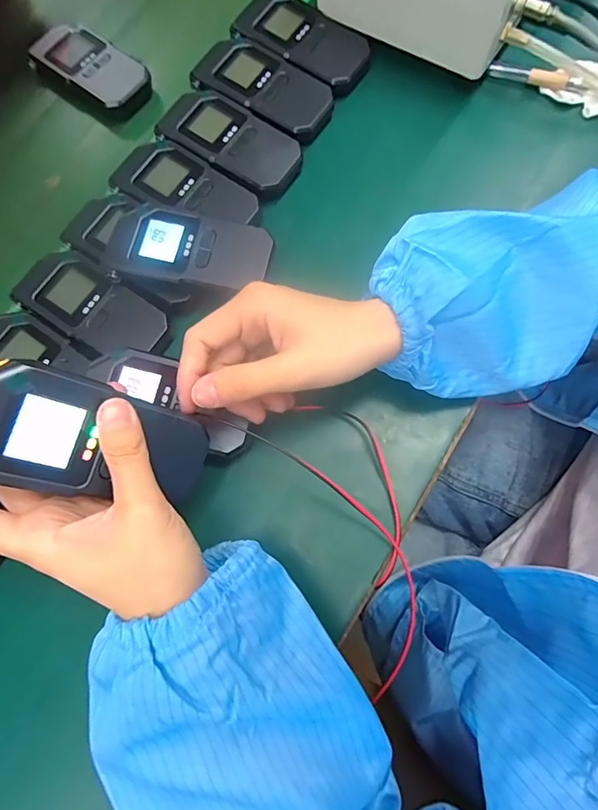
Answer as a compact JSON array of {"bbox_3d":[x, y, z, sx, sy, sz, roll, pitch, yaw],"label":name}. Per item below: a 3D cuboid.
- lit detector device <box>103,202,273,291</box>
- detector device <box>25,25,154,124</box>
[{"bbox_3d":[-0.078,-0.113,0.339,0.111,0.022,0.053,11,76,4],"label":"lit detector device"},{"bbox_3d":[-0.191,-0.303,0.429,0.117,0.028,0.063,37,79,10],"label":"detector device"}]

